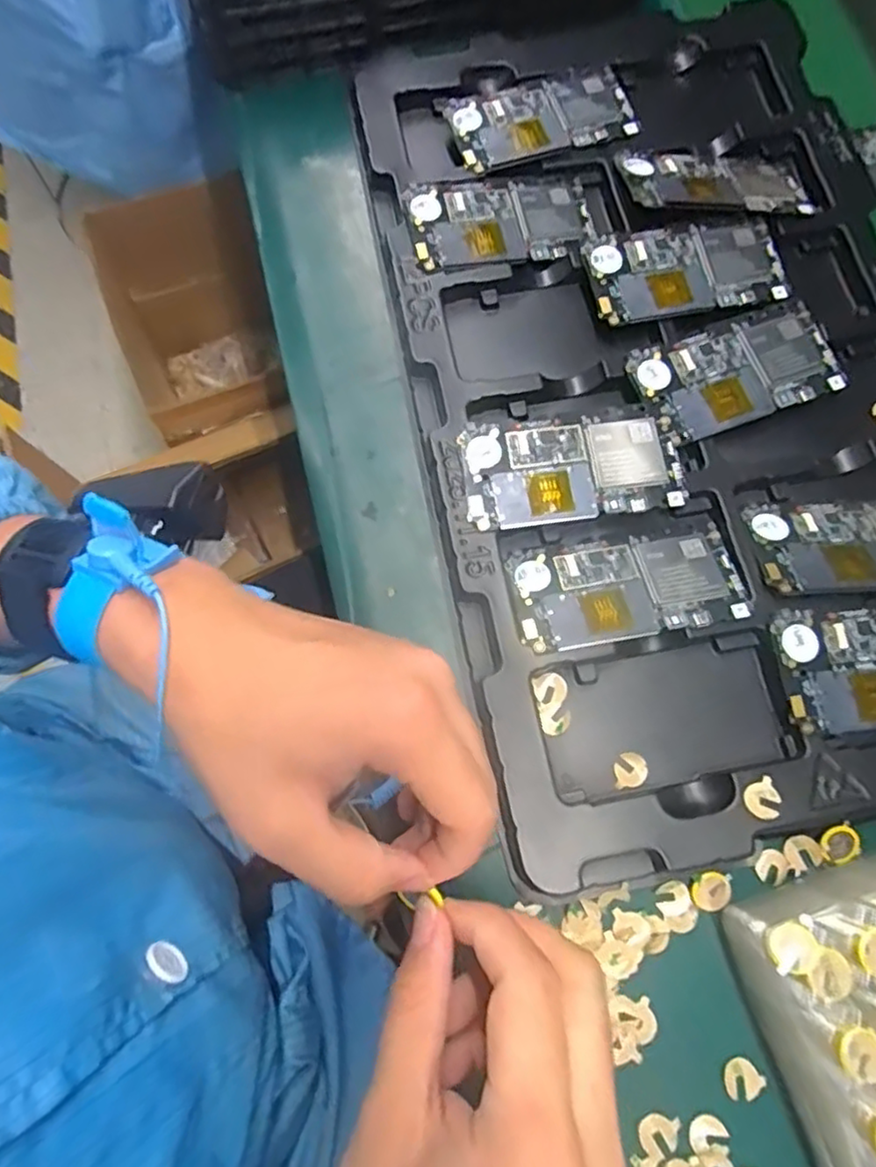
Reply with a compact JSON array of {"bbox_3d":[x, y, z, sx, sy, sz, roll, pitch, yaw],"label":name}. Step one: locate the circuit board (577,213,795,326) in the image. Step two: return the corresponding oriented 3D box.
[{"bbox_3d":[0.160,-0.201,0.420,0.123,0.004,0.063,-9,76,-2],"label":"circuit board"}]

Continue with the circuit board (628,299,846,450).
[{"bbox_3d":[0.183,-0.129,0.401,0.124,0.005,0.065,-20,76,-5],"label":"circuit board"}]

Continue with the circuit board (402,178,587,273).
[{"bbox_3d":[0.041,-0.239,0.433,0.118,0.005,0.066,-7,76,-2],"label":"circuit board"}]

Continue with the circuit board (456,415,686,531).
[{"bbox_3d":[0.077,-0.066,0.383,0.122,0.011,0.062,-7,76,-2],"label":"circuit board"}]

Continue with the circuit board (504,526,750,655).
[{"bbox_3d":[0.104,0.002,0.367,0.125,0.006,0.061,-8,59,-2],"label":"circuit board"}]

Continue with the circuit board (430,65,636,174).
[{"bbox_3d":[0.071,-0.324,0.458,0.125,0.006,0.065,-16,76,-4],"label":"circuit board"}]

